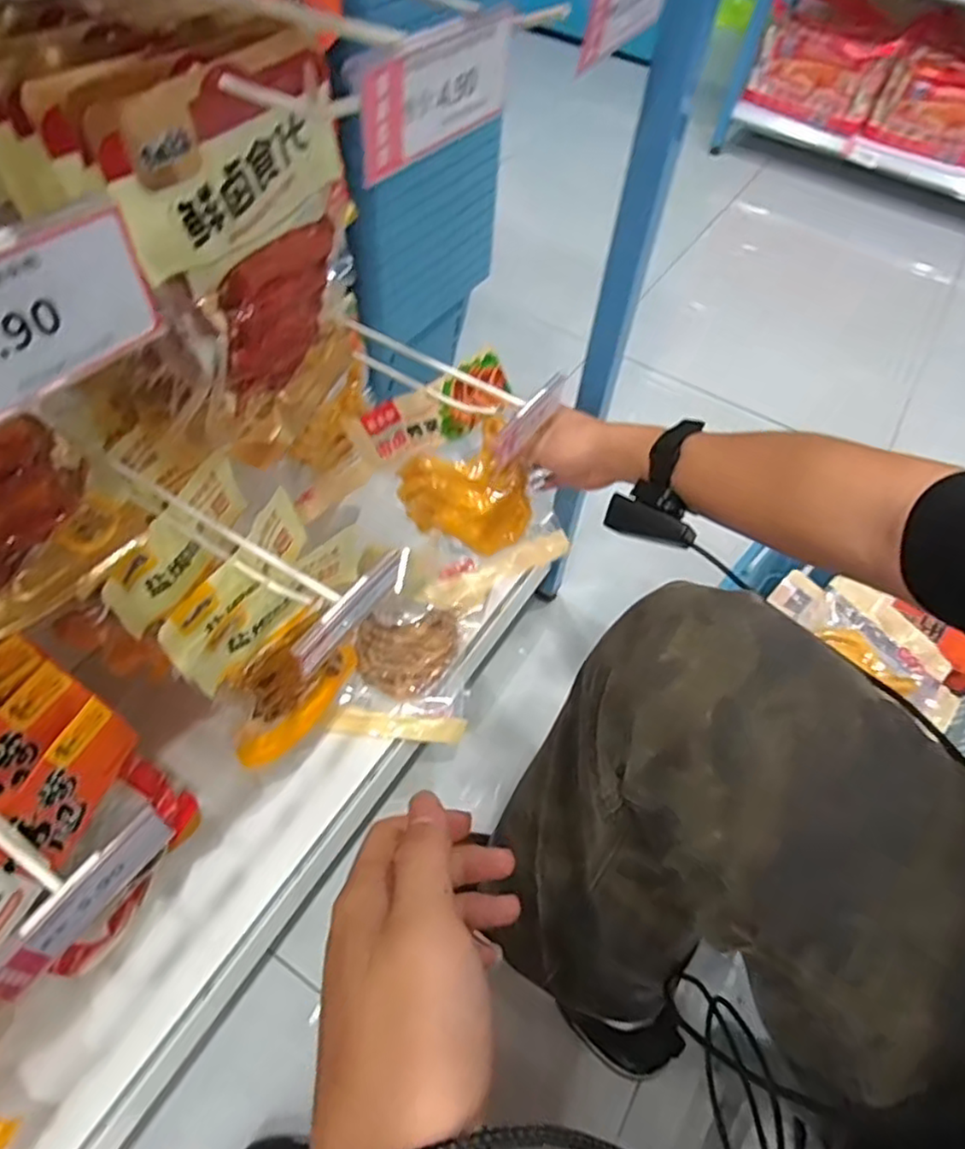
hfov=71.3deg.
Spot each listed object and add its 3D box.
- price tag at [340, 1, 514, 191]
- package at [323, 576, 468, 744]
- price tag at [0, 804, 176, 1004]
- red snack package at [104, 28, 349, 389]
[{"bbox_3d":[-0.018,-0.195,0.271,0.006,0.039,0.098,31,57,16],"label":"price tag"},{"bbox_3d":[-0.087,0.097,0.771,0.138,0.025,0.181,5,54,-2],"label":"package"},{"bbox_3d":[-0.199,0.164,0.337,0.011,0.032,0.097,29,57,15],"label":"price tag"},{"bbox_3d":[-0.129,-0.193,0.385,0.030,0.158,0.142,22,55,11],"label":"red snack package"}]

